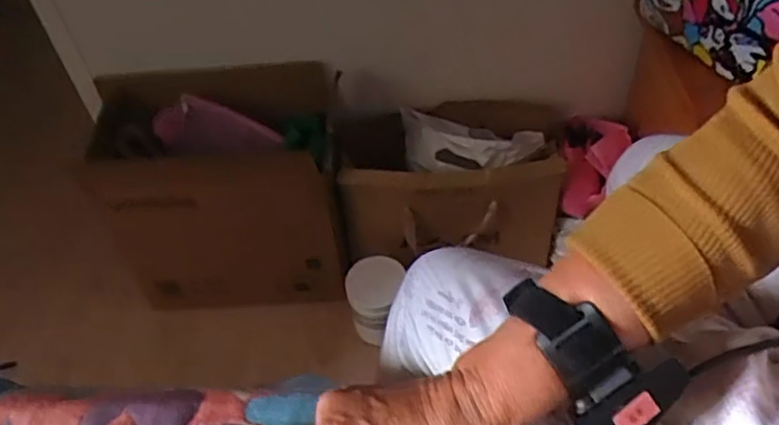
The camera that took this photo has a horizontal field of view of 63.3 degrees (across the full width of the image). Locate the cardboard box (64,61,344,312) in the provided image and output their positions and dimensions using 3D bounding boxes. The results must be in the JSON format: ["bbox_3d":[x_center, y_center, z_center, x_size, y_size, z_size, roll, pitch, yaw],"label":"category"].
[{"bbox_3d":[-0.279,-0.031,1.084,0.389,0.360,0.223,-5,47,0],"label":"cardboard box"}]

